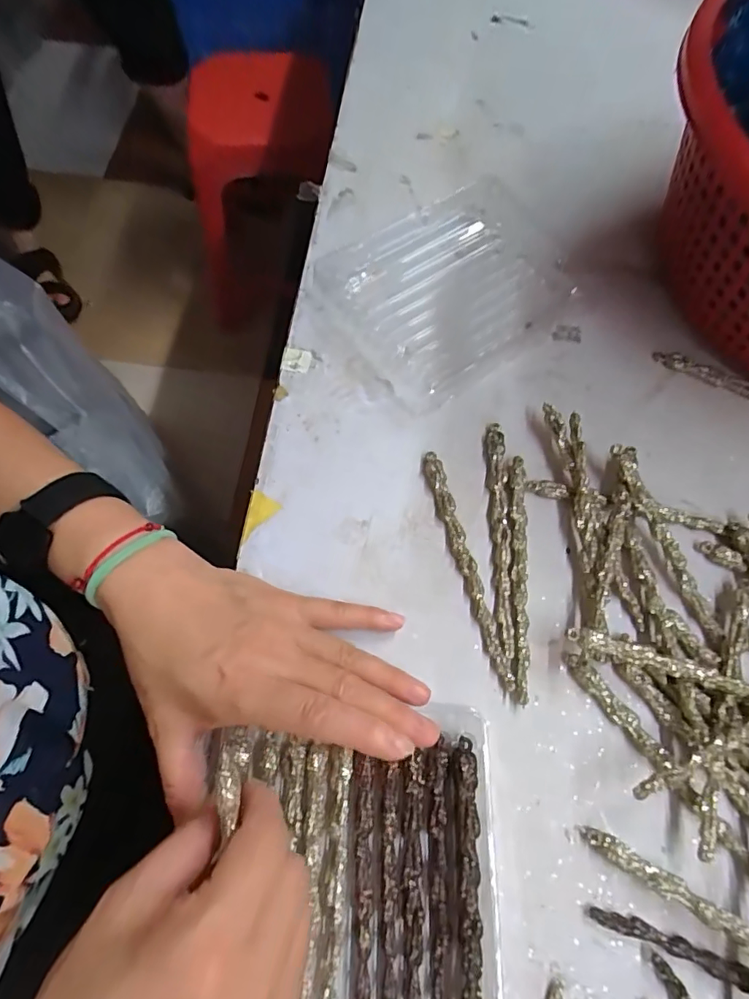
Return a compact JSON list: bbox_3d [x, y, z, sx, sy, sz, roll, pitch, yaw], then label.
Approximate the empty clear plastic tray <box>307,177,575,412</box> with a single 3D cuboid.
[{"bbox_3d":[0.062,-0.171,0.403,0.189,0.027,0.150,-36,72,-14],"label":"empty clear plastic tray"}]

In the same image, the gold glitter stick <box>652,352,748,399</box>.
[{"bbox_3d":[0.286,-0.077,0.373,0.159,0.011,0.014,24,69,9],"label":"gold glitter stick"}]

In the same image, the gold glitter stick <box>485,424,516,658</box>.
[{"bbox_3d":[0.080,0.021,0.326,0.012,0.009,0.153,2,67,0],"label":"gold glitter stick"}]

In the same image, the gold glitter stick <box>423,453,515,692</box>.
[{"bbox_3d":[0.058,0.040,0.319,0.013,0.008,0.151,-14,68,-6],"label":"gold glitter stick"}]

